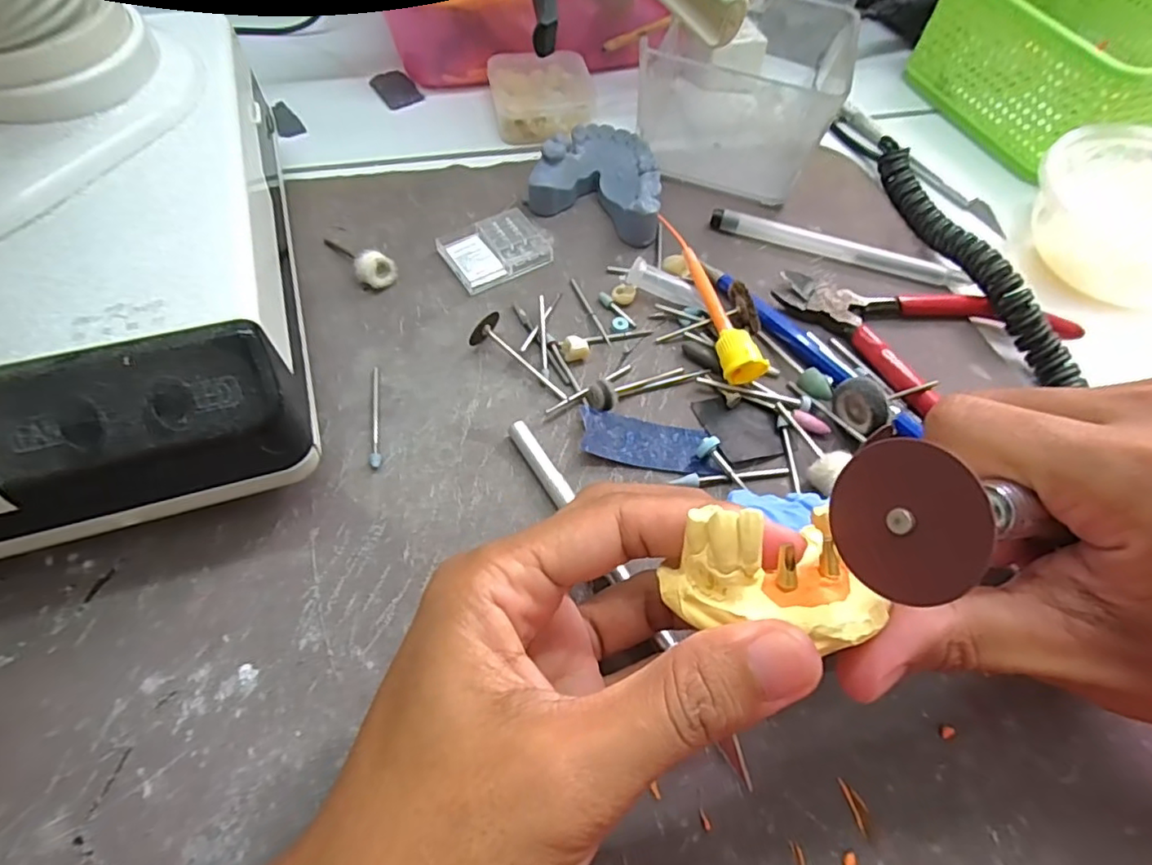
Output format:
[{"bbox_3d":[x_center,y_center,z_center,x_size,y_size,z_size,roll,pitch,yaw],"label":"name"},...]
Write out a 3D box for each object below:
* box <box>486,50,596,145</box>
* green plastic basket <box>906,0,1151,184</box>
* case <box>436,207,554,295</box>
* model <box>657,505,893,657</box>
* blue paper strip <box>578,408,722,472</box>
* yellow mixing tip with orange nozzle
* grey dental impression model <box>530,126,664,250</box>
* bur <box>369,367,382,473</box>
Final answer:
[{"bbox_3d":[-0.019,-0.188,0.331,0.056,0.018,0.052,-12,61,-11],"label":"box"},{"bbox_3d":[0.293,-0.222,0.349,0.136,0.063,0.140,-28,65,-19],"label":"green plastic basket"},{"bbox_3d":[-0.036,-0.086,0.278,0.049,0.006,0.035,-27,65,-18],"label":"case"},{"bbox_3d":[0.044,0.033,0.132,0.044,0.016,0.029,-1,61,-5],"label":"model"},{"bbox_3d":[0.029,0.002,0.230,0.053,0.007,0.022,9,59,1],"label":"blue paper strip"},{"bbox_3d":[0.059,-0.059,0.260,0.018,0.018,0.087,-9,61,-9],"label":"yellow mixing tip with orange nozzle"},{"bbox_3d":[0.017,-0.123,0.292,0.063,0.023,0.054,28,62,12],"label":"grey dental impression model"},{"bbox_3d":[-0.077,-0.007,0.229,0.004,0.004,0.047,-6,61,-8],"label":"bur"}]

